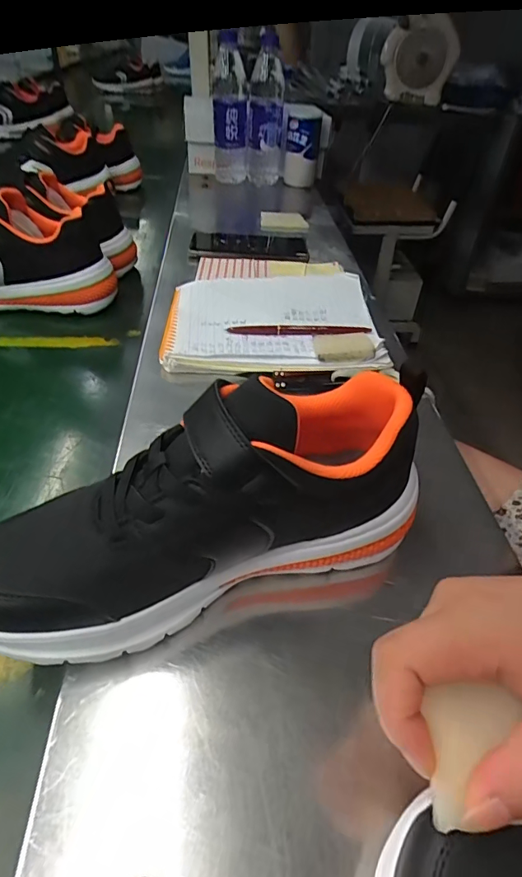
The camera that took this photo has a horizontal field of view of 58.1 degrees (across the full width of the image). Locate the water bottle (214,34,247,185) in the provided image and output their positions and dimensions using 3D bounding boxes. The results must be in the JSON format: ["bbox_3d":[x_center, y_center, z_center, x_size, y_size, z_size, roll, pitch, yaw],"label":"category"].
[{"bbox_3d":[-0.055,-0.555,0.827,0.065,0.190,0.058,-1,42,-7],"label":"water bottle"}]

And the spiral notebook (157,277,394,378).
[{"bbox_3d":[0.013,-0.117,0.465,0.210,0.021,0.155,6,42,1],"label":"spiral notebook"}]

